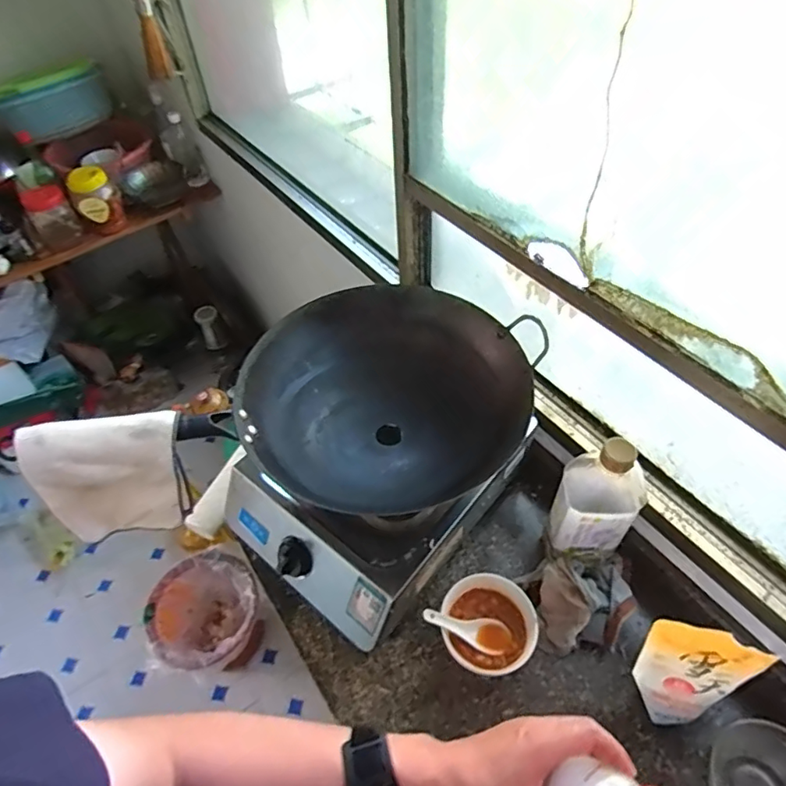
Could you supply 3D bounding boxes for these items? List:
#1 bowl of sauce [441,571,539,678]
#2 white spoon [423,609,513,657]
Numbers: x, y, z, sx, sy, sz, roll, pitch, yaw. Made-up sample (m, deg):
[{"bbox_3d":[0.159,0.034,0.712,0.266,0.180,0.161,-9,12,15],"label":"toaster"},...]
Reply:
[{"bbox_3d":[0.118,0.294,0.673,0.109,0.055,0.113,-2,50,2],"label":"bowl of sauce"},{"bbox_3d":[0.090,0.292,0.661,0.121,0.020,0.041,24,50,-14],"label":"white spoon"}]

